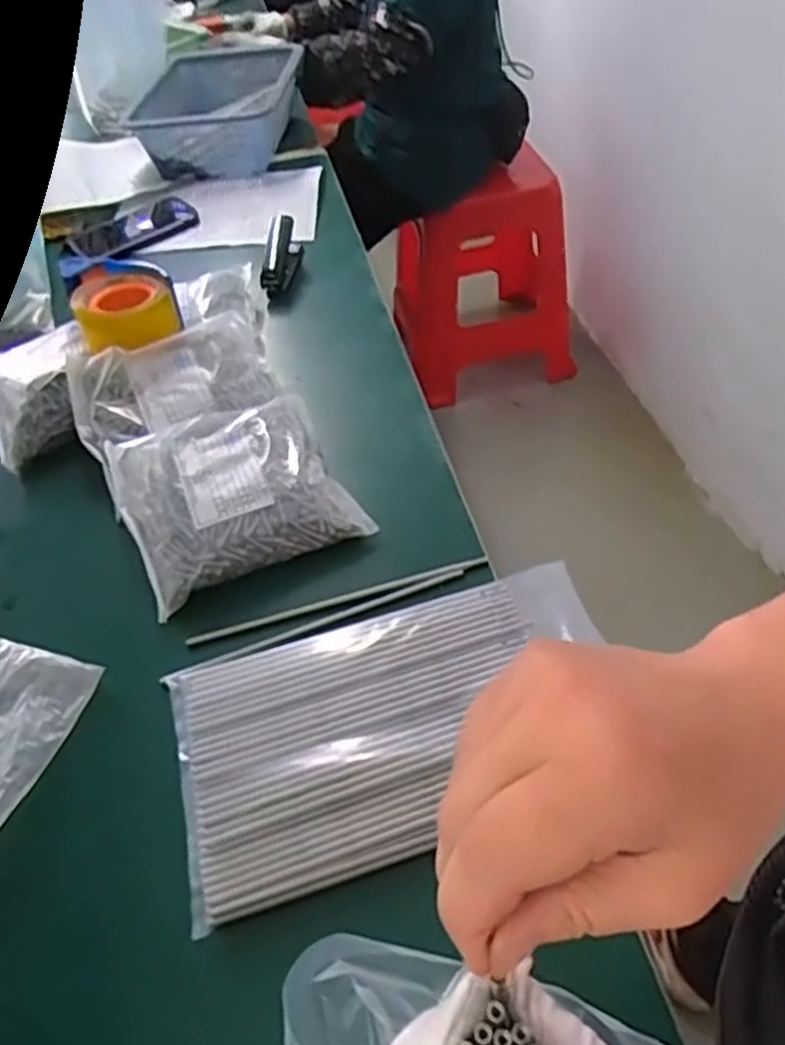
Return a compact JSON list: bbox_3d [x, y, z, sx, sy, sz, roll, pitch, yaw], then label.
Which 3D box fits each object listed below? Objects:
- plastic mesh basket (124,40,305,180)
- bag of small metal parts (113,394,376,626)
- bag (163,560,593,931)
[{"bbox_3d":[-0.248,-0.608,1.169,0.222,0.099,0.261,-5,48,2],"label":"plastic mesh basket"},{"bbox_3d":[-0.145,-0.031,0.709,0.191,0.052,0.179,-23,49,-14],"label":"bag of small metal parts"},{"bbox_3d":[0.003,0.135,0.561,0.316,0.013,0.185,-16,48,-8],"label":"bag"}]

